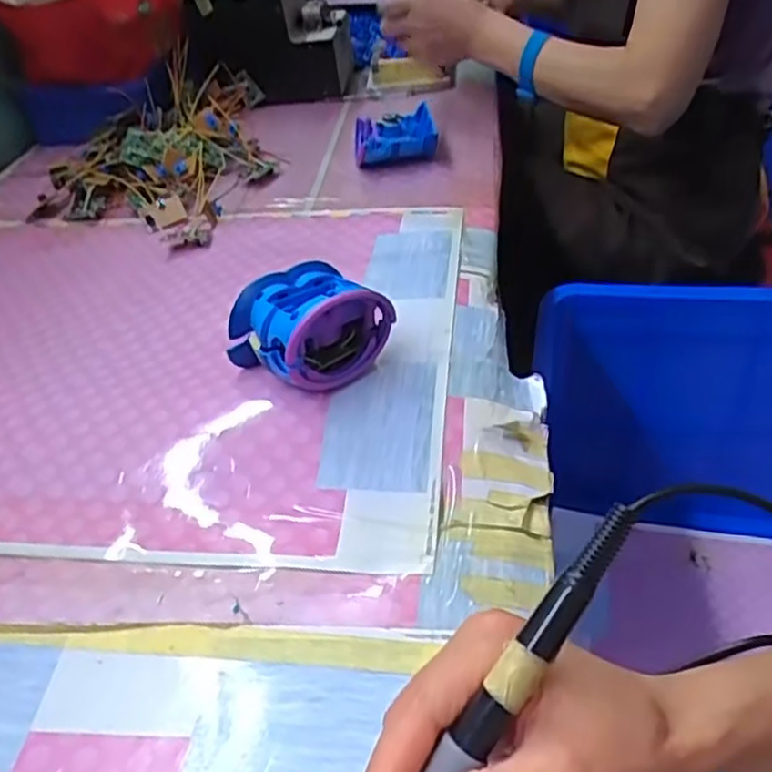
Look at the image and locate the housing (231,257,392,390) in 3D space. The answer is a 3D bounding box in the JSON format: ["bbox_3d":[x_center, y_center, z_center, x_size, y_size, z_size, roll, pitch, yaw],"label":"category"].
[{"bbox_3d":[-0.055,-0.041,0.489,0.088,0.077,0.083,-27,45,-21],"label":"housing"}]

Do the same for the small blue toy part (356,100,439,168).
[{"bbox_3d":[0.010,-0.266,0.772,0.086,0.041,0.064,-9,41,-3],"label":"small blue toy part"}]

